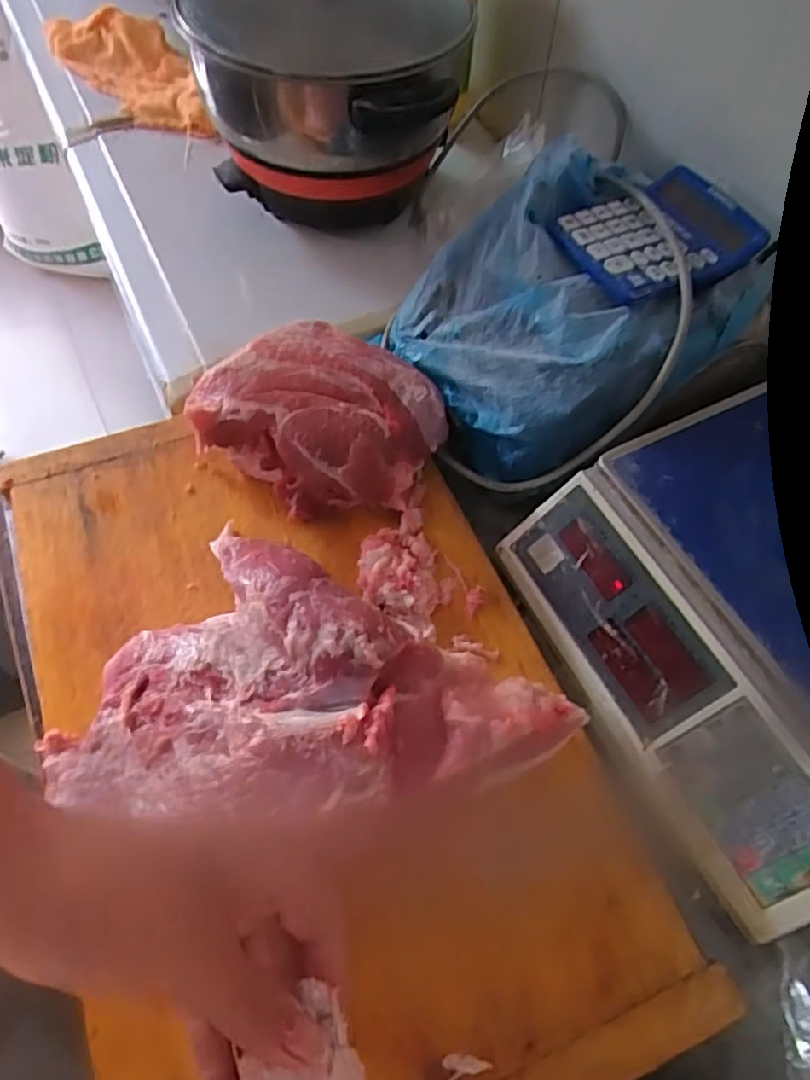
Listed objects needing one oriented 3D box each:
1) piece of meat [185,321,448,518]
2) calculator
[{"bbox_3d":[-0.066,-0.105,0.576,0.184,0.072,0.158,30,63,16],"label":"piece of meat"},{"bbox_3d":[0.208,-0.253,0.560,0.145,0.023,0.110,-21,61,-13],"label":"calculator"}]

